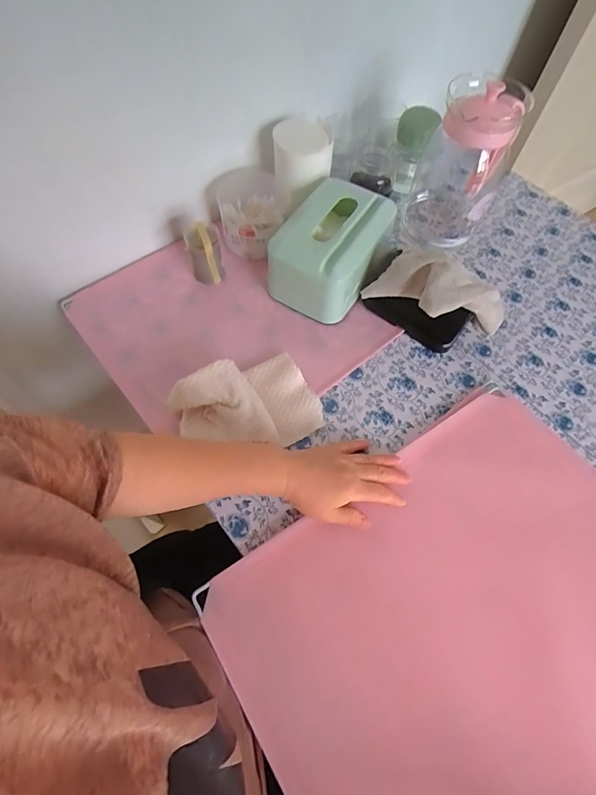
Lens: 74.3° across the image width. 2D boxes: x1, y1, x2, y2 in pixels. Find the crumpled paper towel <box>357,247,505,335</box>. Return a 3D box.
[{"bbox_3d":[0.174,-0.130,0.498,0.176,0.075,0.071,28,65,12],"label":"crumpled paper towel"}]

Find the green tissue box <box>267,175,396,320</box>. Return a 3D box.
[{"bbox_3d":[0.045,-0.203,0.549,0.122,0.101,0.172,27,65,11],"label":"green tissue box"}]

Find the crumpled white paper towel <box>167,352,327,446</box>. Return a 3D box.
[{"bbox_3d":[-0.059,0.009,0.468,0.164,0.050,0.108,-20,65,-12],"label":"crumpled white paper towel"}]

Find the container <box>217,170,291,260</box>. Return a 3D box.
[{"bbox_3d":[-0.067,-0.277,0.597,0.103,0.070,0.123,-10,64,-7],"label":"container"}]

